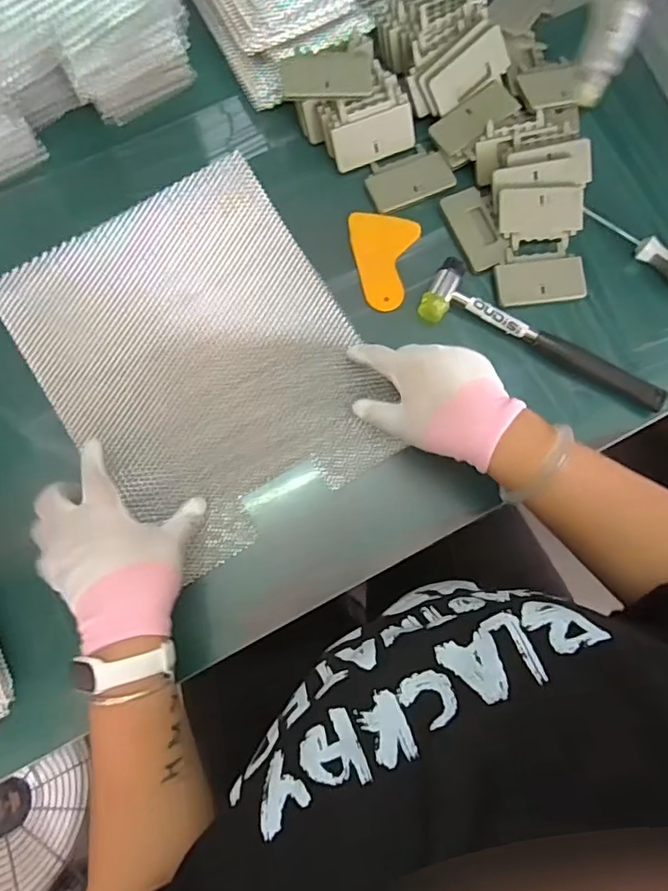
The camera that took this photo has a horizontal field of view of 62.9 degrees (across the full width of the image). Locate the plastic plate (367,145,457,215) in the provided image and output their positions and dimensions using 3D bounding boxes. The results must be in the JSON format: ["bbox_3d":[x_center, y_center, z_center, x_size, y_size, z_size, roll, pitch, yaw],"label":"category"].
[{"bbox_3d":[0.075,-0.272,0.555,0.084,0.008,0.051,-24,80,-6],"label":"plastic plate"}]

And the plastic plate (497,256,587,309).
[{"bbox_3d":[0.202,-0.160,0.535,0.082,0.014,0.042,-7,79,-3],"label":"plastic plate"}]

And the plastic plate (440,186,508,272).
[{"bbox_3d":[0.142,-0.216,0.547,0.043,0.006,0.086,-22,80,-5],"label":"plastic plate"}]

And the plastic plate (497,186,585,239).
[{"bbox_3d":[0.206,-0.231,0.541,0.086,0.004,0.046,-6,106,-5],"label":"plastic plate"}]

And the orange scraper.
[{"bbox_3d":[0.044,-0.183,0.543,0.067,0.008,0.094,10,83,0],"label":"orange scraper"}]

